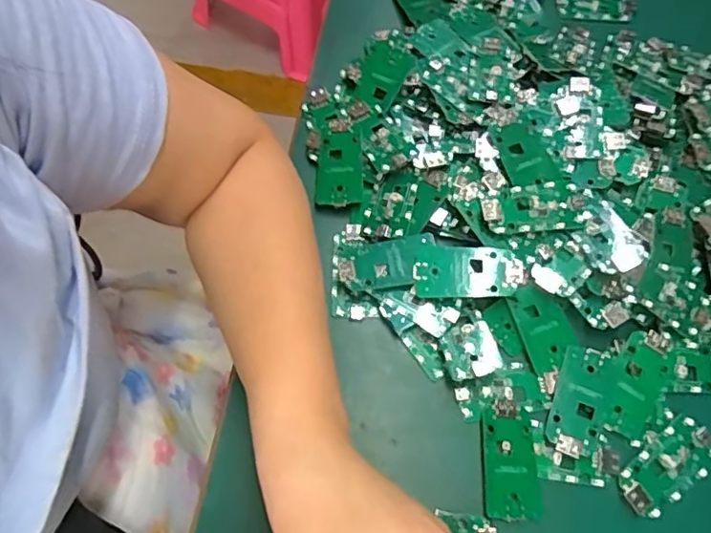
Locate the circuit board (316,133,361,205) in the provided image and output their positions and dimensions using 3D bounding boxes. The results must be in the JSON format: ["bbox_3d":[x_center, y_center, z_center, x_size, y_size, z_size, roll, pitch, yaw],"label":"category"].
[{"bbox_3d":[-0.012,-0.066,0.391,0.030,0.005,0.055,-4,73,9],"label":"circuit board"}]

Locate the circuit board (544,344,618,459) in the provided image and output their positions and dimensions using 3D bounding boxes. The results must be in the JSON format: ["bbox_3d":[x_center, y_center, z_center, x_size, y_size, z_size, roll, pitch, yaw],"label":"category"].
[{"bbox_3d":[0.131,0.079,0.335,0.030,0.007,0.062,21,67,9],"label":"circuit board"}]

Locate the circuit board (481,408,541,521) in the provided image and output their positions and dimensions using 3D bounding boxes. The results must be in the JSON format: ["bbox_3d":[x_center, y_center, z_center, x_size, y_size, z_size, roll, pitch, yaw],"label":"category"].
[{"bbox_3d":[0.086,0.111,0.321,0.030,0.007,0.055,0,65,-1],"label":"circuit board"}]

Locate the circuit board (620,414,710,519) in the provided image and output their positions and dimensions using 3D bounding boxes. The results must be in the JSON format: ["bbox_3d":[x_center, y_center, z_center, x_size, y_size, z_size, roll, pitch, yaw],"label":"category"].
[{"bbox_3d":[0.175,0.112,0.324,0.063,0.005,0.032,-31,70,-14],"label":"circuit board"}]

